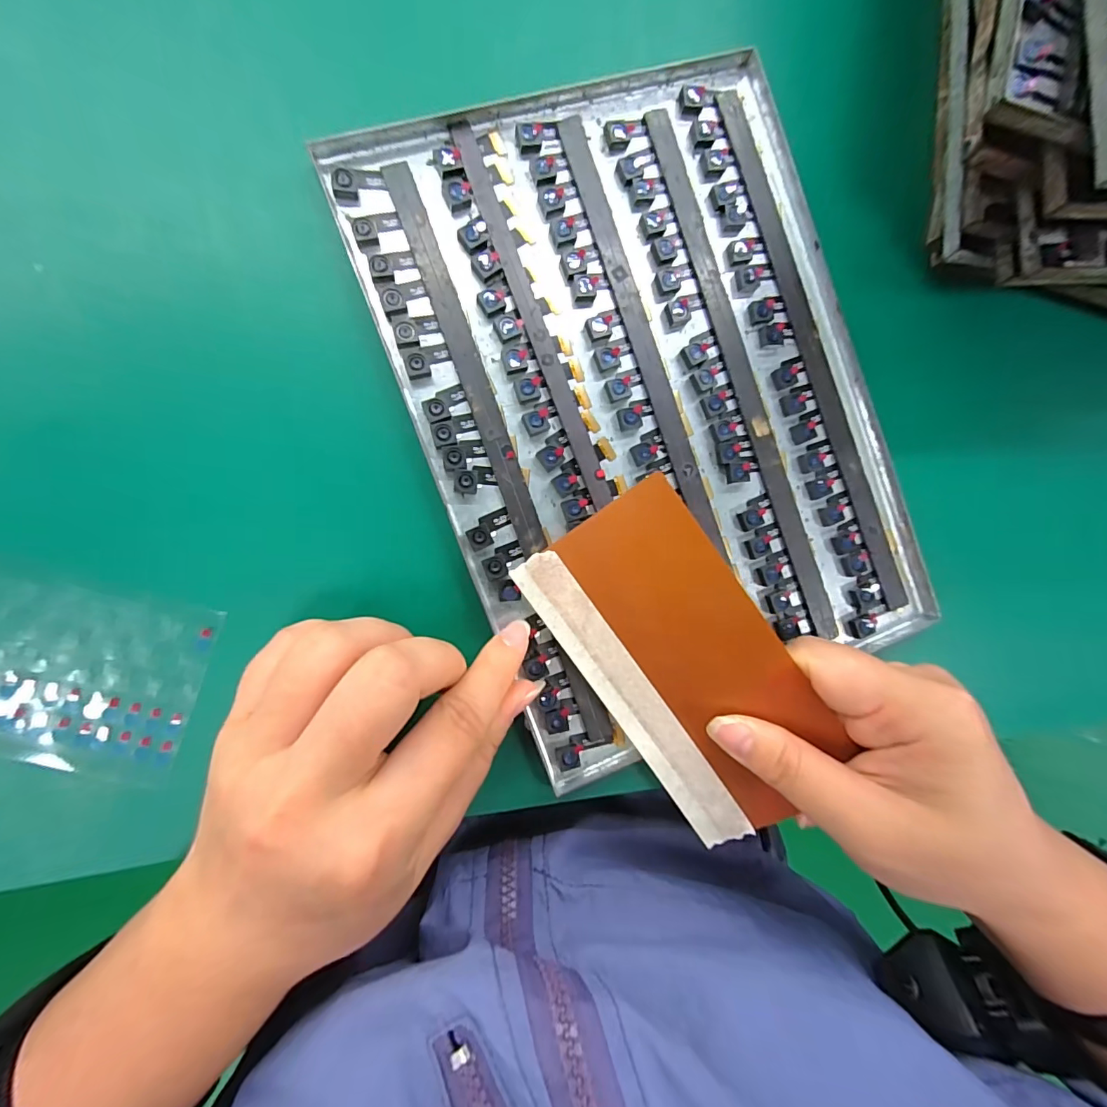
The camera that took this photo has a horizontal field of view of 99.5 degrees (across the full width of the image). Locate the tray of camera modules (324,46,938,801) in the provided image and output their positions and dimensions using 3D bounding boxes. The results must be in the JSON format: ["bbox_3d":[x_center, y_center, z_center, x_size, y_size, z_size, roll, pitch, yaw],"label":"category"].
[{"bbox_3d":[0.044,-0.059,0.188,0.183,0.010,0.248,-21,95,-8],"label":"tray of camera modules"}]

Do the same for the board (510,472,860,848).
[{"bbox_3d":[0.048,0.044,0.168,0.065,0.005,0.131,-34,95,23],"label":"board"}]

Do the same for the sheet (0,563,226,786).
[{"bbox_3d":[-0.187,0.032,0.154,0.129,0.005,0.060,18,82,-9],"label":"sheet"}]

